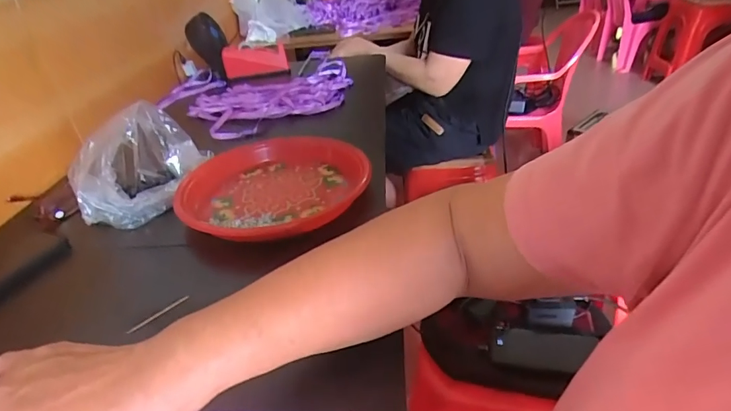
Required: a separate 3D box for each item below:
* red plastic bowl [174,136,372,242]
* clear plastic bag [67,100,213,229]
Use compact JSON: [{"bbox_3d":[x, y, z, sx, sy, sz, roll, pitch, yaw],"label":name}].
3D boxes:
[{"bbox_3d":[-0.115,-0.033,0.572,0.239,0.052,0.225,-4,32,3],"label":"red plastic bowl"},{"bbox_3d":[-0.283,-0.051,0.564,0.091,0.110,0.158,0,32,10],"label":"clear plastic bag"}]

